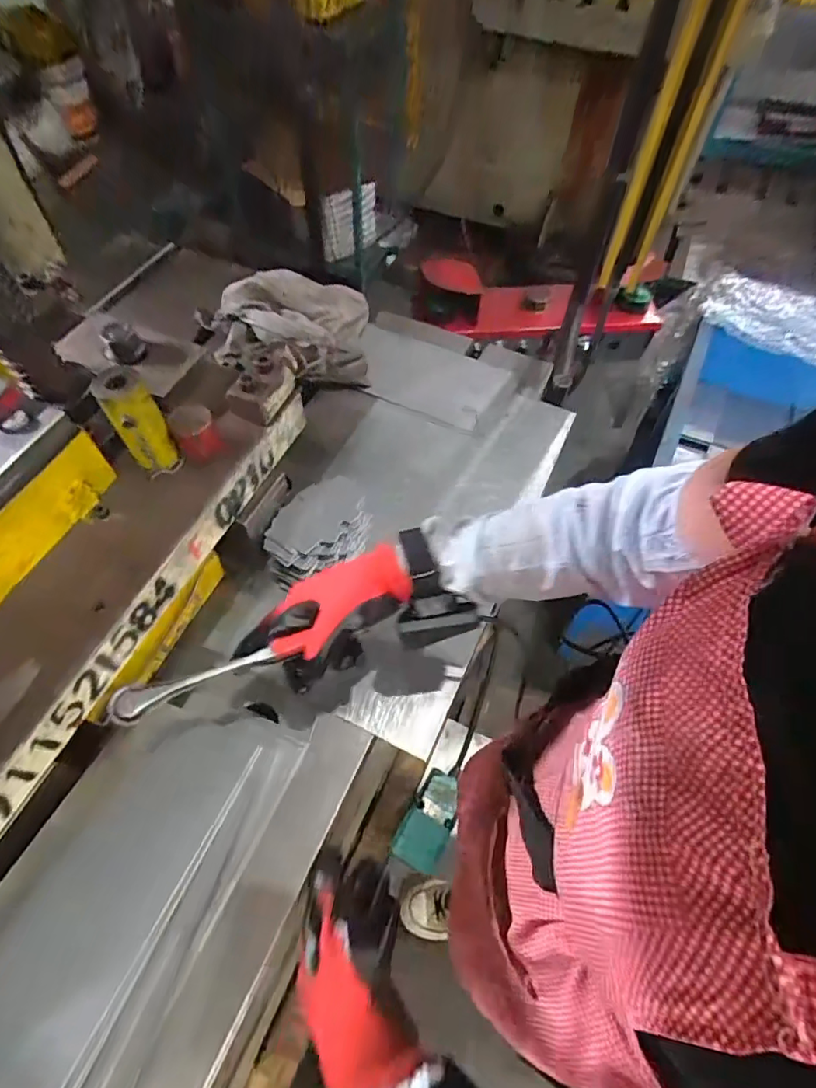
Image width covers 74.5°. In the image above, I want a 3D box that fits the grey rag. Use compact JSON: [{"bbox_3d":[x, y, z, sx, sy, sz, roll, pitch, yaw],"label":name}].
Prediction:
[{"bbox_3d":[-0.183,-0.323,0.779,0.272,0.069,0.182,8,60,5],"label":"grey rag"}]

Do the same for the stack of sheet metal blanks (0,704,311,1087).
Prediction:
[{"bbox_3d":[-0.213,0.253,0.426,0.155,0.040,0.279,34,53,-8],"label":"stack of sheet metal blanks"}]

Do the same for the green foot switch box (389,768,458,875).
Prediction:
[{"bbox_3d":[0.050,0.582,1.137,0.099,0.066,0.199,26,63,15],"label":"green foot switch box"}]

